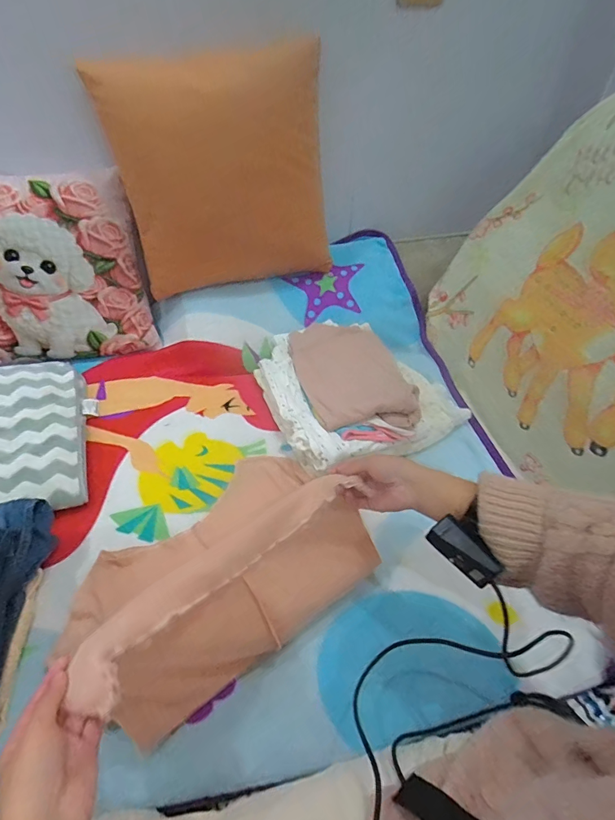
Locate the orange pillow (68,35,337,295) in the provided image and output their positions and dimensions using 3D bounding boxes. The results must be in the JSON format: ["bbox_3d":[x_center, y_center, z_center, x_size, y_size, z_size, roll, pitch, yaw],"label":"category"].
[{"bbox_3d":[-0.148,-0.418,0.763,0.392,0.364,0.123,-12,50,-13],"label":"orange pillow"}]

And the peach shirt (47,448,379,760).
[{"bbox_3d":[-0.121,0.174,0.522,0.372,0.217,0.258,-29,56,-25],"label":"peach shirt"}]

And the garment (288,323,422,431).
[{"bbox_3d":[0.085,-0.073,0.804,0.193,0.064,0.280,-10,50,-11],"label":"garment"}]

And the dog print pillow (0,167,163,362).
[{"bbox_3d":[-0.533,-0.274,0.816,0.380,0.349,0.098,-9,30,-14],"label":"dog print pillow"}]

